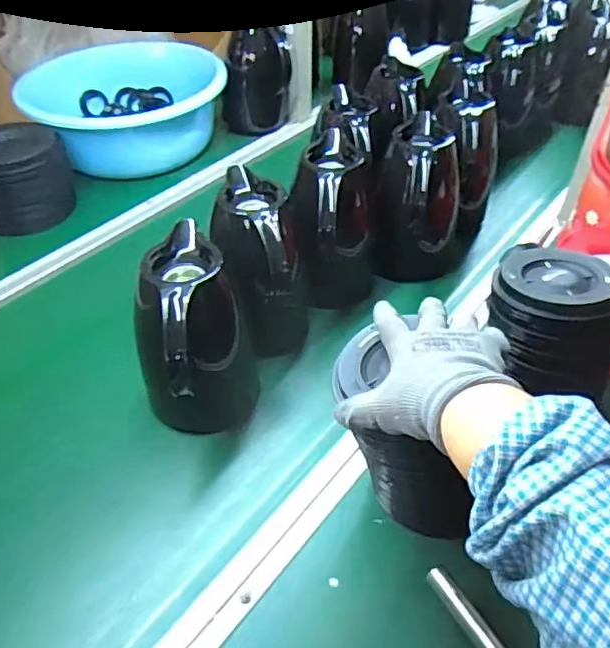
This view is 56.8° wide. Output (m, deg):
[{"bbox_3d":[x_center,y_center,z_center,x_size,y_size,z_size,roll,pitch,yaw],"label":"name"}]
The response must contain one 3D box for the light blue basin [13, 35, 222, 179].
[{"bbox_3d":[-0.361,-0.422,1.099,0.345,0.136,0.292,-29,50,-26],"label":"light blue basin"}]

